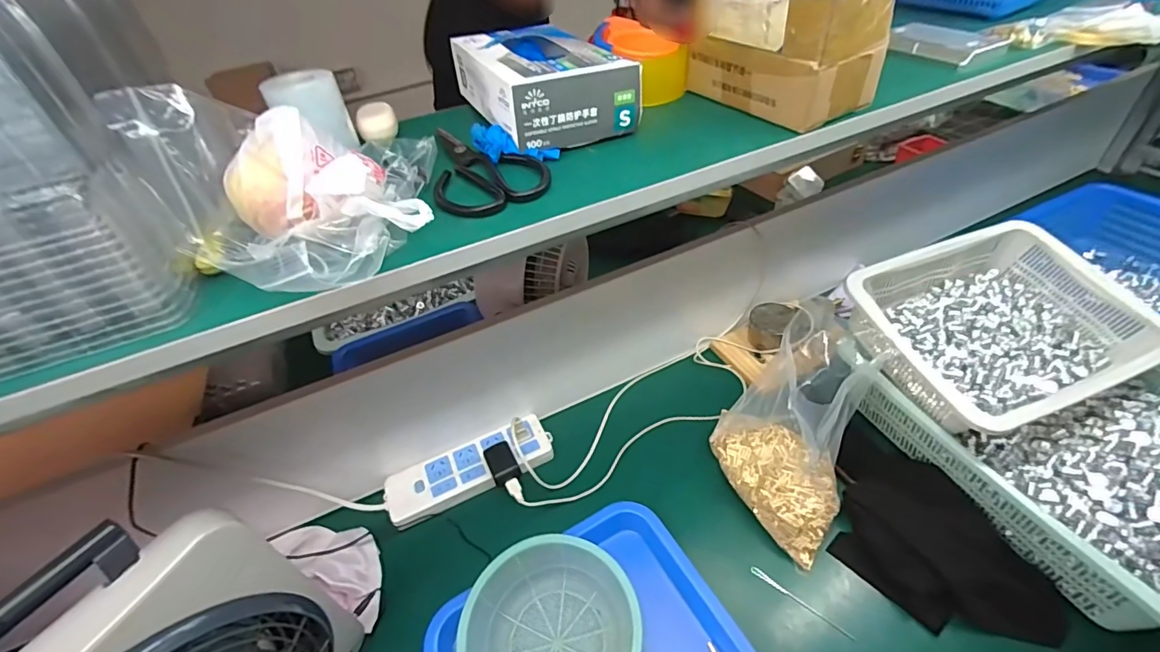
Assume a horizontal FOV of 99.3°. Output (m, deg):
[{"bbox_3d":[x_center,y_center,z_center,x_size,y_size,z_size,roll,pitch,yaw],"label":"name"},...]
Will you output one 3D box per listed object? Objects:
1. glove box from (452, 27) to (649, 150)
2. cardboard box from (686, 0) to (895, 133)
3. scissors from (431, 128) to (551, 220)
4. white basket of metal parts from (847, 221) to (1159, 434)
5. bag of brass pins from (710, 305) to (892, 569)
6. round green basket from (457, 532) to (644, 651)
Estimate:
[{"bbox_3d":[-0.043,-0.257,0.519,0.128,0.065,0.205,-20,44,-13],"label":"glove box"},{"bbox_3d":[0.192,-0.279,0.484,0.093,0.107,0.174,-27,46,-20],"label":"cardboard box"},{"bbox_3d":[-0.084,-0.147,0.454,0.097,0.019,0.151,-13,42,-6],"label":"scissors"},{"bbox_3d":[0.537,-0.004,0.635,0.349,0.103,0.243,-20,44,-14],"label":"white basket of metal parts"},{"bbox_3d":[0.265,0.132,0.640,0.163,0.161,0.244,19,48,26],"label":"bag of brass pins"},{"bbox_3d":[-0.029,0.332,0.532,0.183,0.061,0.181,-4,42,4],"label":"round green basket"}]

